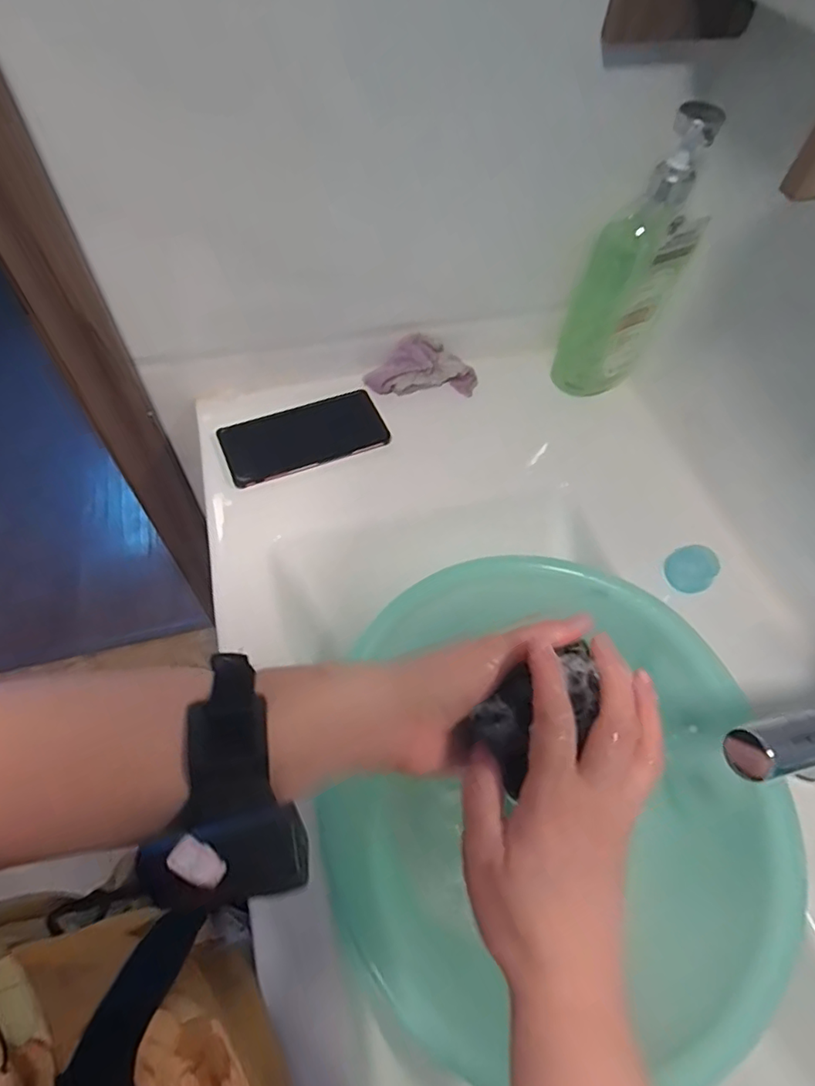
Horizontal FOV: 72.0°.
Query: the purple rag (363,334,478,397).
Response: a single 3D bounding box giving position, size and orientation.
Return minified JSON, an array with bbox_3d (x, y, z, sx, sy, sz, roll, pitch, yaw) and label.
[{"bbox_3d":[0.014,-0.203,0.643,0.129,0.045,0.050,-5,58,-6],"label":"purple rag"}]

